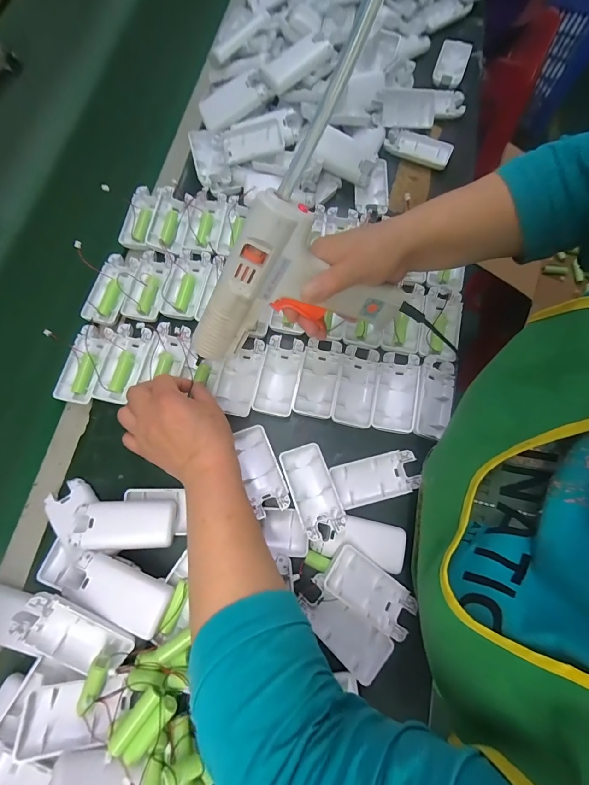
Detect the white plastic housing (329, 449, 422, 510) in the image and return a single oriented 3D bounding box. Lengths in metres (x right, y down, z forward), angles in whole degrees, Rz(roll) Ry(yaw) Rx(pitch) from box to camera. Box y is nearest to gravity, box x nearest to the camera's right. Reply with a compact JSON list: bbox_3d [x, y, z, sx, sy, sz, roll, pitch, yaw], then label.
[{"bbox_3d":[0.089,0.093,0.378,0.087,0.016,0.046,-13,74,-4],"label":"white plastic housing"}]

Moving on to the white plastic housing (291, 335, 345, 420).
[{"bbox_3d":[0.029,-0.017,0.411,0.045,0.012,0.094,12,74,3],"label":"white plastic housing"}]

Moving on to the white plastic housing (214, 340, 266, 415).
[{"bbox_3d":[-0.064,-0.017,0.412,0.045,0.022,0.091,11,74,3],"label":"white plastic housing"}]

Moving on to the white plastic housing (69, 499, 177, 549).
[{"bbox_3d":[-0.166,0.130,0.345,0.090,0.009,0.045,3,56,-14],"label":"white plastic housing"}]

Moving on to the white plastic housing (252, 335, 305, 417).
[{"bbox_3d":[-0.018,-0.018,0.412,0.043,0.021,0.093,11,74,3],"label":"white plastic housing"}]

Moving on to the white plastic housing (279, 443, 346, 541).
[{"bbox_3d":[0.019,0.100,0.363,0.046,0.016,0.092,-19,75,-6],"label":"white plastic housing"}]

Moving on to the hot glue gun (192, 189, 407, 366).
[{"bbox_3d":[0.005,-0.086,0.346,0.163,0.164,0.038,16,41,-22],"label":"hot glue gun"}]

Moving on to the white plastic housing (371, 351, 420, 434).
[{"bbox_3d":[0.116,-0.002,0.396,0.042,0.016,0.095,12,74,3],"label":"white plastic housing"}]

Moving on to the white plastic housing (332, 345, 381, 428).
[{"bbox_3d":[0.073,-0.006,0.408,0.044,0.020,0.093,12,74,3],"label":"white plastic housing"}]

